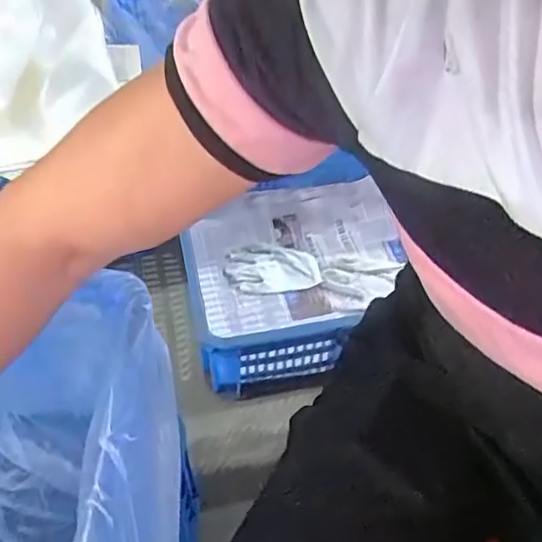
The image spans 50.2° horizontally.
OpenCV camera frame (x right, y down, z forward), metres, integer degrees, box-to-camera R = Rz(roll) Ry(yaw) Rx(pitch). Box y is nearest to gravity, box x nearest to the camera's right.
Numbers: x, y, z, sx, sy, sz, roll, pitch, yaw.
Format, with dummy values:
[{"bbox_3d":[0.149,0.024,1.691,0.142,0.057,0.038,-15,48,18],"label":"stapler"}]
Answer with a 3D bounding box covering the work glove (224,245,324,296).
[{"bbox_3d":[0.004,-0.006,1.124,0.179,0.014,0.108,-1,52,-4],"label":"work glove"}]

